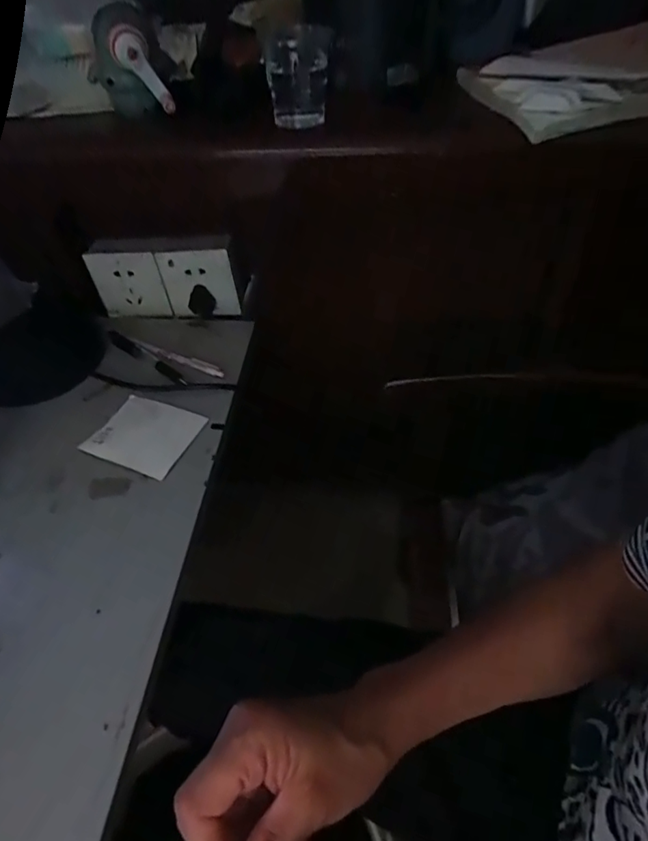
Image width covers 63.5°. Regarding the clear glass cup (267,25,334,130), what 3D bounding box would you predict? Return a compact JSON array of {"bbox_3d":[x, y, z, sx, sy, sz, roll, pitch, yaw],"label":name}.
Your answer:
[{"bbox_3d":[-0.021,-0.297,0.452,0.052,0.066,0.049,-1,47,1],"label":"clear glass cup"}]

